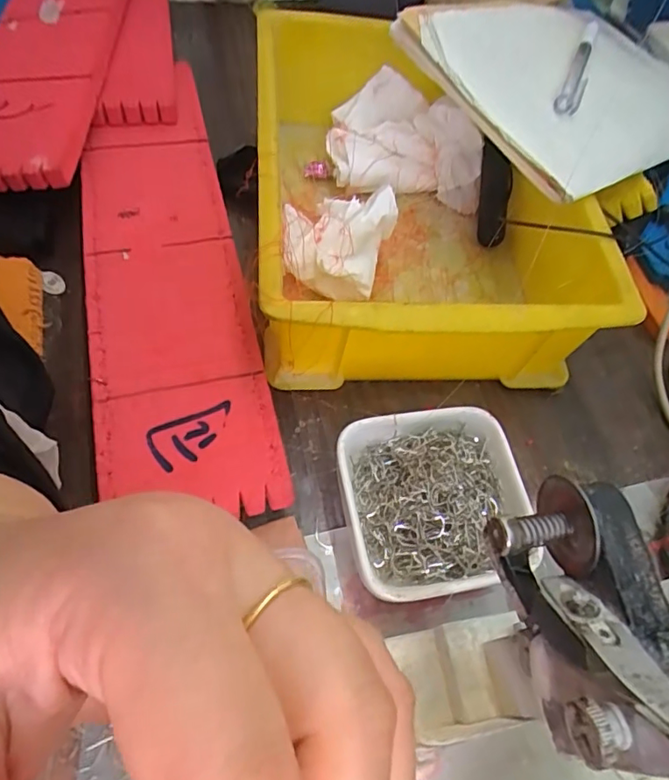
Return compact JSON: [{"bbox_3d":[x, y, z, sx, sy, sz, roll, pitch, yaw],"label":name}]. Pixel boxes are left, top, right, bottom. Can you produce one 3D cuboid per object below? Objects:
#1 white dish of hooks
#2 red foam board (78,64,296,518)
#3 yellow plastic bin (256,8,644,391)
[{"bbox_3d":[0.042,0.052,0.250,0.083,0.034,0.082,-5,63,-10],"label":"white dish of hooks"},{"bbox_3d":[-0.094,-0.066,0.295,0.080,0.009,0.285,-11,63,-12],"label":"red foam board"},{"bbox_3d":[0.043,-0.120,0.326,0.177,0.078,0.251,-2,62,-8],"label":"yellow plastic bin"}]

